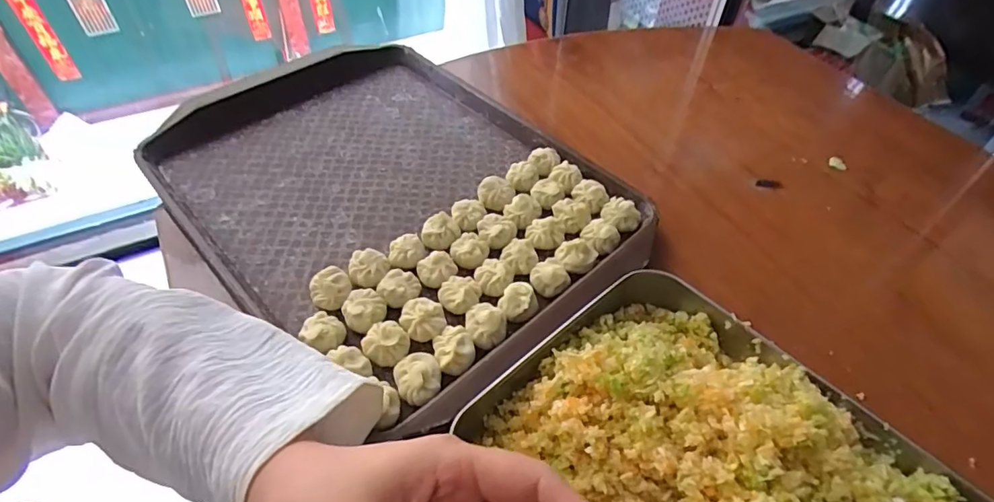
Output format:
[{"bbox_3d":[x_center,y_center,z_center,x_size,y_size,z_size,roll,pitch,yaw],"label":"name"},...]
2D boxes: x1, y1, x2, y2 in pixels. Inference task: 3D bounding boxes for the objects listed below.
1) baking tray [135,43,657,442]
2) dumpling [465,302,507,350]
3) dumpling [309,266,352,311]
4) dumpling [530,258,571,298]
[{"bbox_3d":[-0.091,-0.058,0.456,0.294,0.031,0.420,-35,59,-28],"label":"baking tray"},{"bbox_3d":[-0.008,0.051,0.363,0.028,0.014,0.030,1,49,-1],"label":"dumpling"},{"bbox_3d":[-0.119,0.029,0.376,0.028,0.022,0.027,-19,53,-18],"label":"dumpling"},{"bbox_3d":[0.039,0.020,0.391,0.025,0.017,0.024,-12,51,-12],"label":"dumpling"}]

